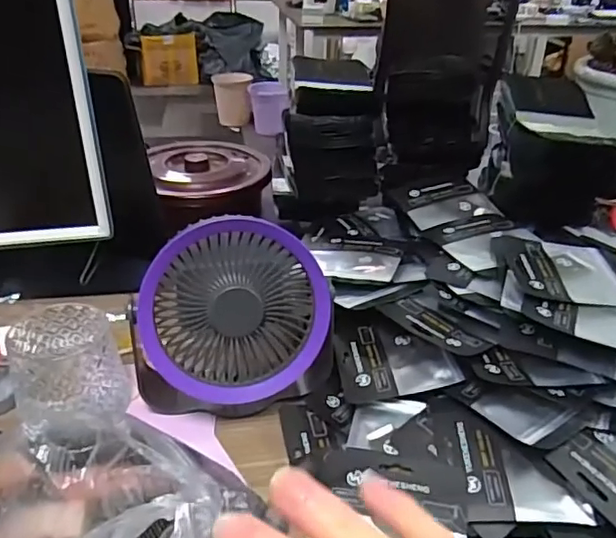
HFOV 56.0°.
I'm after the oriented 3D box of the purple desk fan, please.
[{"bbox_3d":[-0.058,0.046,0.471,0.160,0.157,0.079,0,31,-3],"label":"purple desk fan"}]

